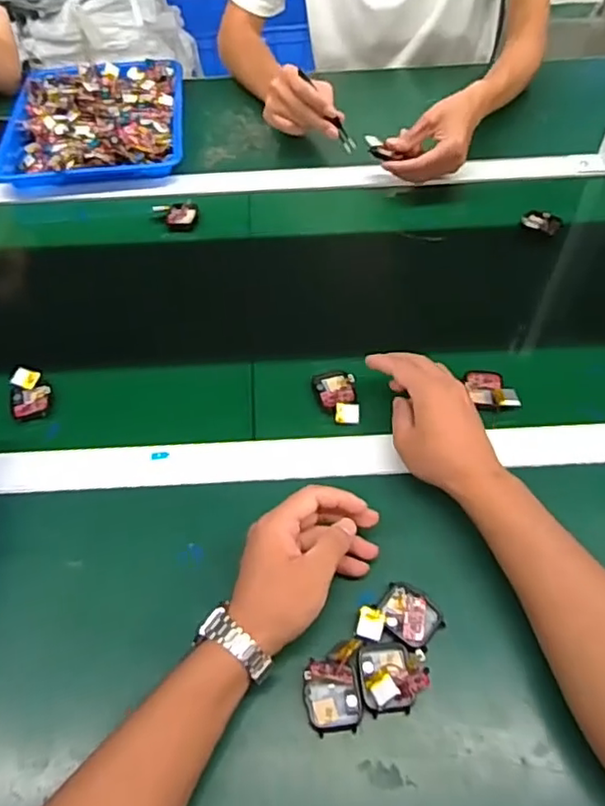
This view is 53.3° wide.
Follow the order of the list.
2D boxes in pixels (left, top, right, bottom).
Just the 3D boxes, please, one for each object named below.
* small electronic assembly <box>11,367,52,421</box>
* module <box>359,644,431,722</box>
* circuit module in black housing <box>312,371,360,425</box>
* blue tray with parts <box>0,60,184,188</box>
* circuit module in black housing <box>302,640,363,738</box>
[{"bbox_3d":[-0.267,-0.009,0.590,0.035,0.020,0.050,-19,55,-12],"label":"small electronic assembly"},{"bbox_3d":[0.064,0.194,0.430,0.045,0.021,0.046,-6,54,-2],"label":"module"},{"bbox_3d":[0.033,-0.006,0.580,0.038,0.011,0.057,-7,54,-3],"label":"circuit module in black housing"},{"bbox_3d":[-0.305,-0.420,0.898,0.254,0.044,0.306,-6,54,-2],"label":"blue tray with parts"},{"bbox_3d":[0.021,0.201,0.425,0.039,0.020,0.052,-5,54,-2],"label":"circuit module in black housing"}]

